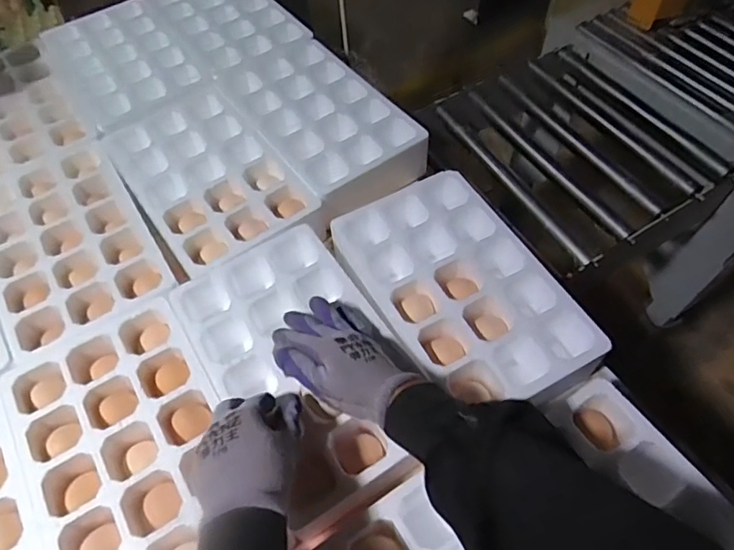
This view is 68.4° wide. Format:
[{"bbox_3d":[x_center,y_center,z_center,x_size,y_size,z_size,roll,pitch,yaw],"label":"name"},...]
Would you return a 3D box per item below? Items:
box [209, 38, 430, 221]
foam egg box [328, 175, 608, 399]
[{"bbox_3d":[-0.064,-0.220,0.794,0.183,0.057,0.344,-29,60,-16],"label":"box"},{"bbox_3d":[0.101,0.020,0.623,0.188,0.065,0.288,-24,59,-13],"label":"foam egg box"}]

